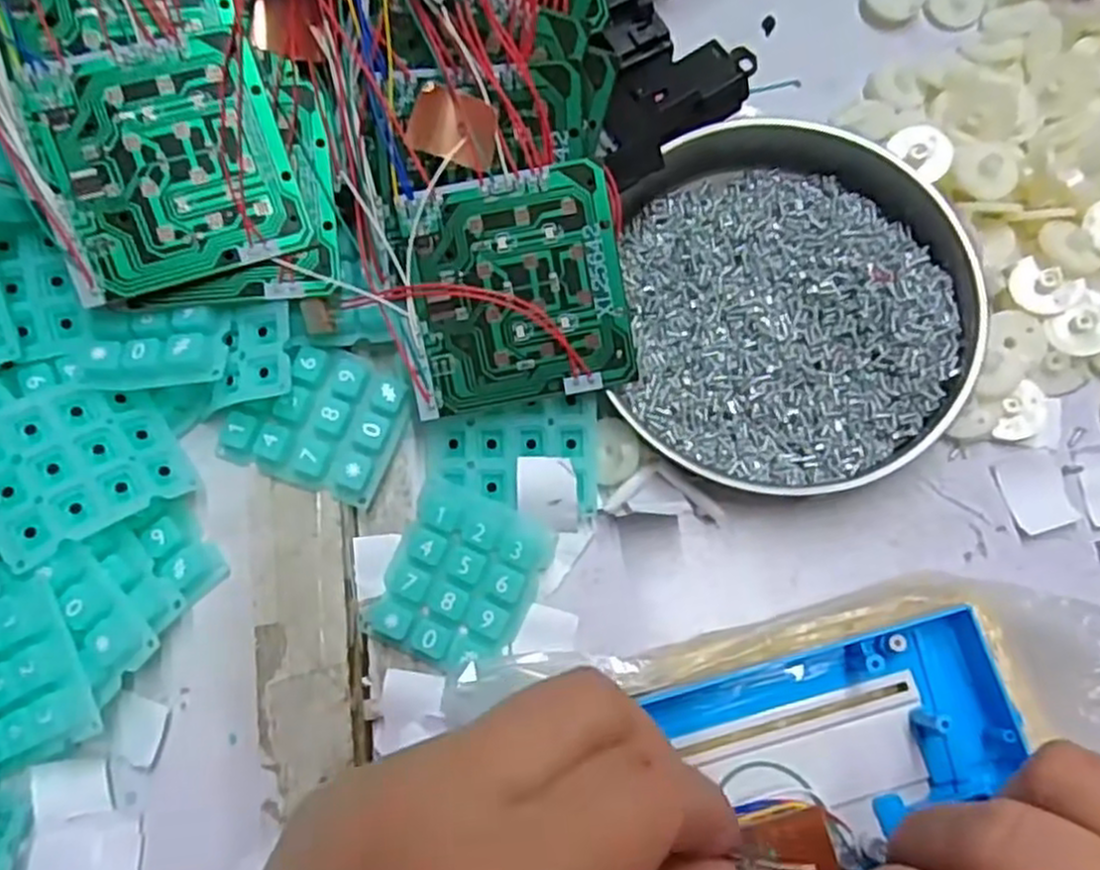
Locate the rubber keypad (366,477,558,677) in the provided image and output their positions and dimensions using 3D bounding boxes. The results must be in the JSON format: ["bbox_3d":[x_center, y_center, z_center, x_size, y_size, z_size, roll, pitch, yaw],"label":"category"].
[{"bbox_3d":[-0.030,0.049,0.262,0.048,0.010,0.057,24,78,8],"label":"rubber keypad"}]

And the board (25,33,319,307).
[{"bbox_3d":[-0.120,-0.084,0.245,0.071,0.004,0.070,-18,97,-11],"label":"board"}]

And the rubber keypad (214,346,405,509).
[{"bbox_3d":[-0.081,-0.007,0.268,0.055,0.008,0.047,19,78,7],"label":"rubber keypad"}]

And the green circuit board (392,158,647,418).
[{"bbox_3d":[-0.011,-0.046,0.252,0.070,0.004,0.071,-11,99,3],"label":"green circuit board"}]

